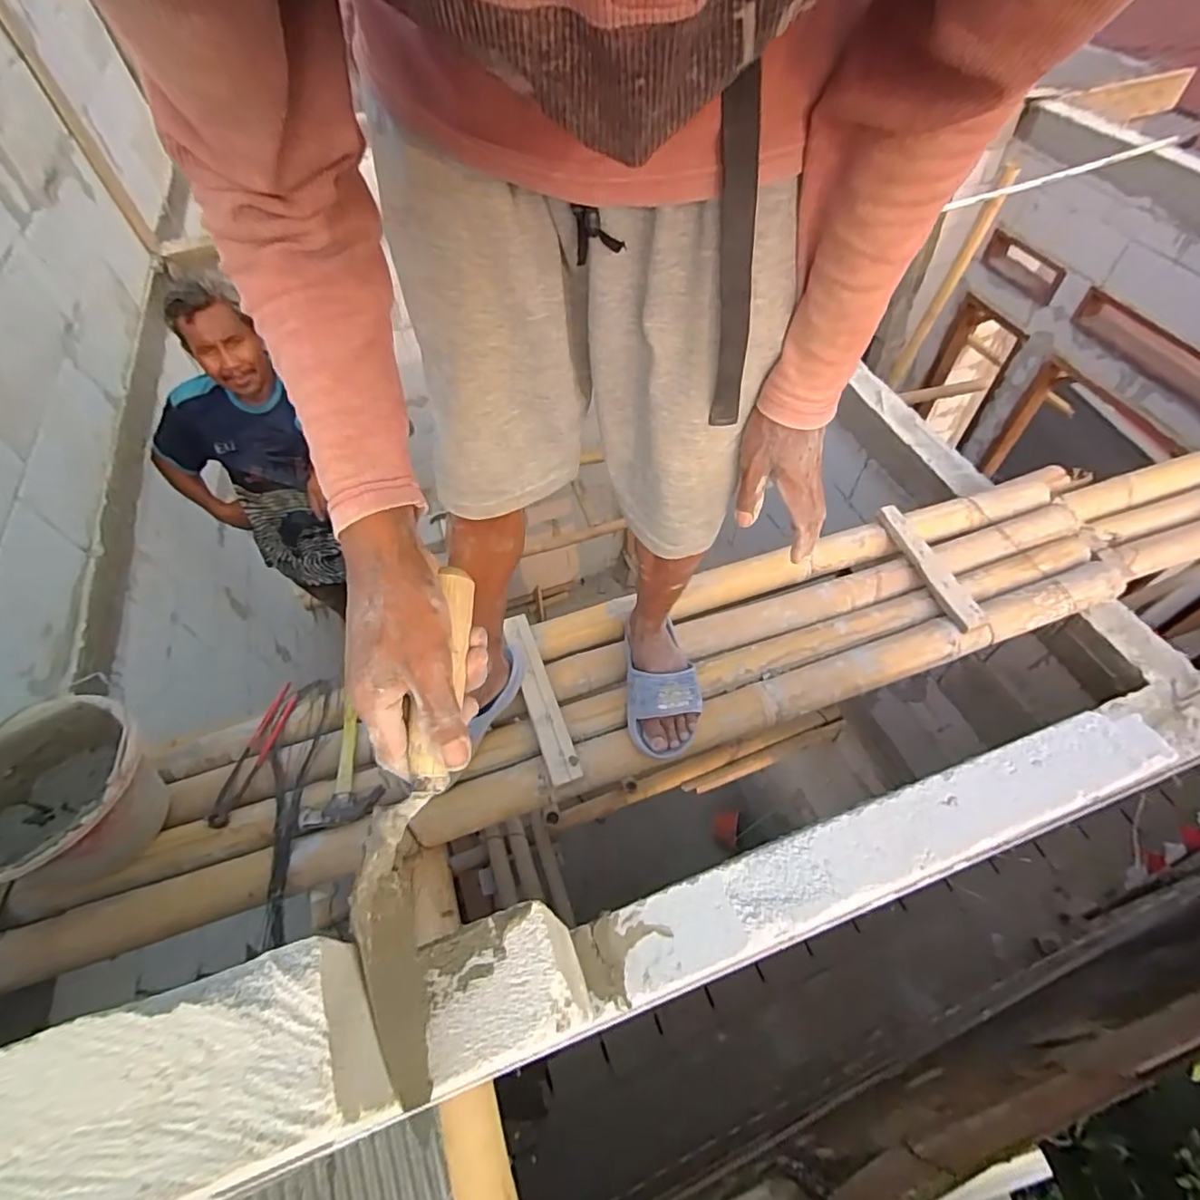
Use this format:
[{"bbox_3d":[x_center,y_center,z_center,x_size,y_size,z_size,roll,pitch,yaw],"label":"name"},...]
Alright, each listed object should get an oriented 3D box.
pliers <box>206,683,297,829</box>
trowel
[{"bbox_3d":[-0.548,0.241,0.920,0.040,0.016,0.234,8,56,9],"label":"pliers"},{"bbox_3d":[-0.107,0.119,0.345,0.046,0.053,0.284,1,67,4],"label":"trowel"}]

